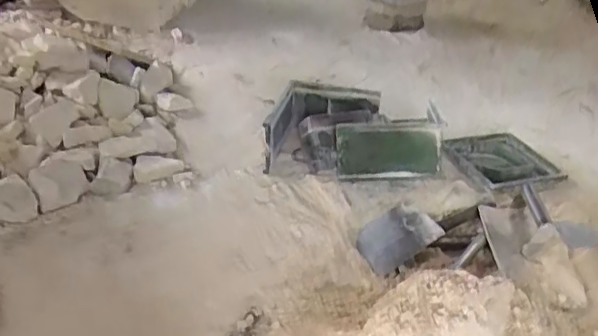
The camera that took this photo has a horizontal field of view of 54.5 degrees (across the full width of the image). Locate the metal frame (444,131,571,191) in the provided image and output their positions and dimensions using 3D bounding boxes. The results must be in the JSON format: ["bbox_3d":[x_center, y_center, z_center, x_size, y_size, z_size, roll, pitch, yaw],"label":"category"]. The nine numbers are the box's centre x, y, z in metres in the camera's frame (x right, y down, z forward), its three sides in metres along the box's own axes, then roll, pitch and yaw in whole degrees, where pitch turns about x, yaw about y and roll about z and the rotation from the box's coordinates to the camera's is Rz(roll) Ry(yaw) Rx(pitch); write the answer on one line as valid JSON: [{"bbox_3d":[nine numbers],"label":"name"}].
[{"bbox_3d":[0.430,-0.013,1.238,0.183,0.042,0.202,-12,35,-20],"label":"metal frame"}]

